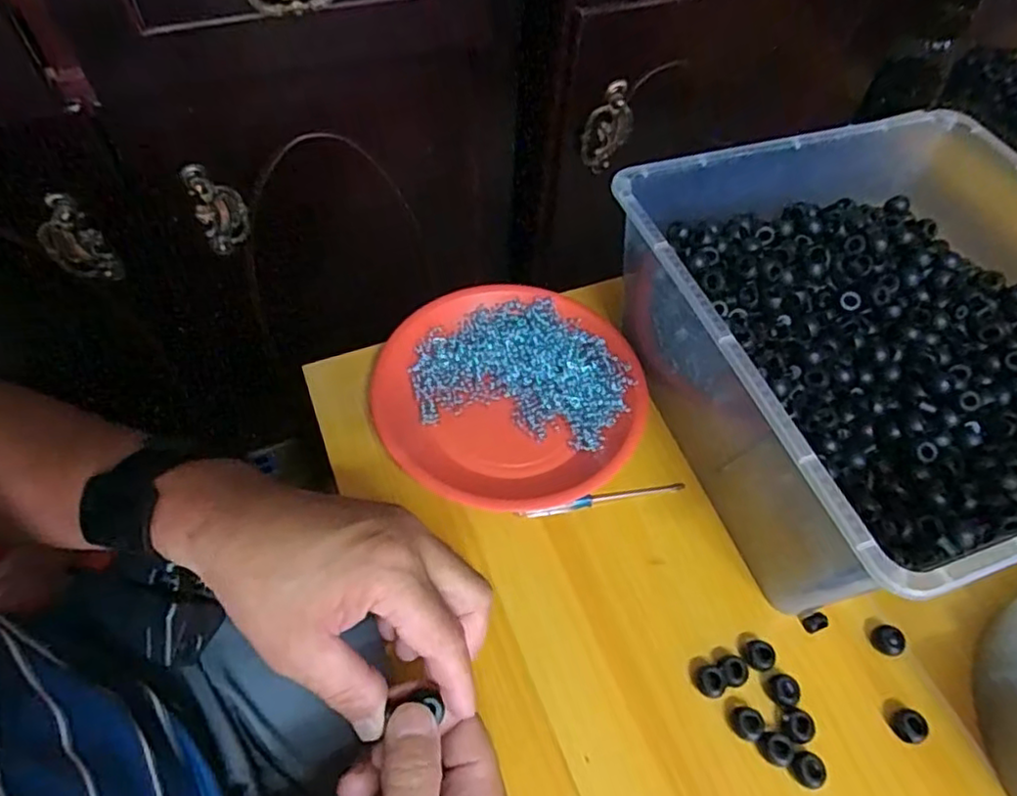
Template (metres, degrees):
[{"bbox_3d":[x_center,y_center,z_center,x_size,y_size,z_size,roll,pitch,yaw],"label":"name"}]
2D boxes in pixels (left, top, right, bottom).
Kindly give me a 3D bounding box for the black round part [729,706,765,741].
[{"bbox_3d":[0.136,0.186,0.360,0.016,0.009,0.018,-11,58,-11],"label":"black round part"}]

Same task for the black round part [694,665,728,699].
[{"bbox_3d":[0.120,0.168,0.371,0.017,0.010,0.017,2,57,-3],"label":"black round part"}]

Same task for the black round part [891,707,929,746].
[{"bbox_3d":[0.232,0.190,0.363,0.015,0.012,0.018,-9,58,-9],"label":"black round part"}]

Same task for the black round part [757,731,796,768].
[{"bbox_3d":[0.151,0.198,0.353,0.018,0.007,0.017,2,57,-3],"label":"black round part"}]

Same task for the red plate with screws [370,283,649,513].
[{"bbox_3d":[0.003,-0.004,0.475,0.189,0.030,0.191,2,57,-3],"label":"red plate with screws"}]

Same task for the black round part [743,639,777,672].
[{"bbox_3d":[0.152,0.157,0.381,0.015,0.014,0.018,-27,63,-19],"label":"black round part"}]

